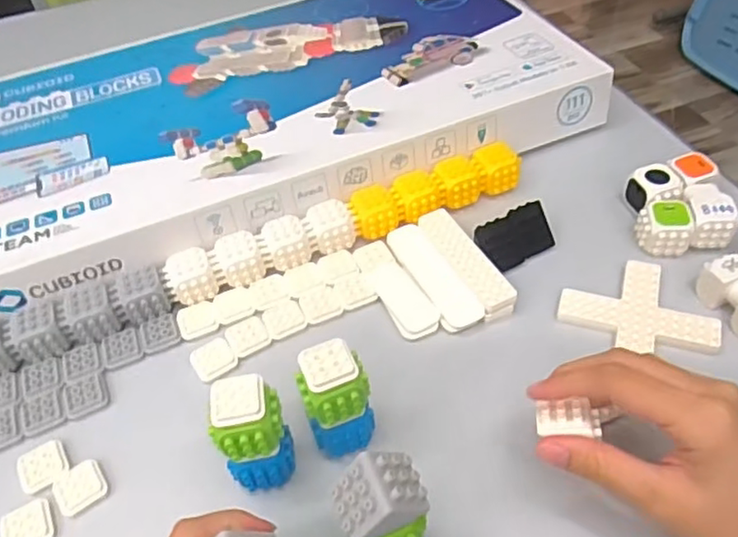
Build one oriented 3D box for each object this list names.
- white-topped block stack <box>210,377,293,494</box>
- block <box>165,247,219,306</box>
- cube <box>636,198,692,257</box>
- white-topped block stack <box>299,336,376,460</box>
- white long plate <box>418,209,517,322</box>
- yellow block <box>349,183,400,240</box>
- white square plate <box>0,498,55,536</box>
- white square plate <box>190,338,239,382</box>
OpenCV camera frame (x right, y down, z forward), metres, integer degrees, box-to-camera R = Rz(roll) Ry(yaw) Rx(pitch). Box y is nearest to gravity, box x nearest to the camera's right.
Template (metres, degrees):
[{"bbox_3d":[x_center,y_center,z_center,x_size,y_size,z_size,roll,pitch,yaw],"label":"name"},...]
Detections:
[{"bbox_3d":[-0.064,0.094,0.359,0.037,0.076,0.033,-17,48,-10],"label":"white-topped block stack"},{"bbox_3d":[-0.132,0.005,0.477,0.031,0.027,0.035,-20,49,-12],"label":"block"},{"bbox_3d":[0.217,-0.031,0.469,0.032,0.027,0.034,-2,47,4],"label":"cube"},{"bbox_3d":[-0.017,0.078,0.365,0.036,0.078,0.032,-12,48,-5],"label":"white-topped block stack"},{"bbox_3d":[0.071,-0.006,0.475,0.027,0.015,0.105,-23,49,-15],"label":"white long plate"},{"bbox_3d":[0.003,-0.044,0.509,0.036,0.032,0.033,-18,48,-11],"label":"yellow block"},{"bbox_3d":[-0.200,0.151,0.371,0.028,0.007,0.025,-29,51,-20],"label":"white square plate"},{"bbox_3d":[-0.108,0.063,0.442,0.028,0.004,0.030,-32,52,-22],"label":"white square plate"}]

